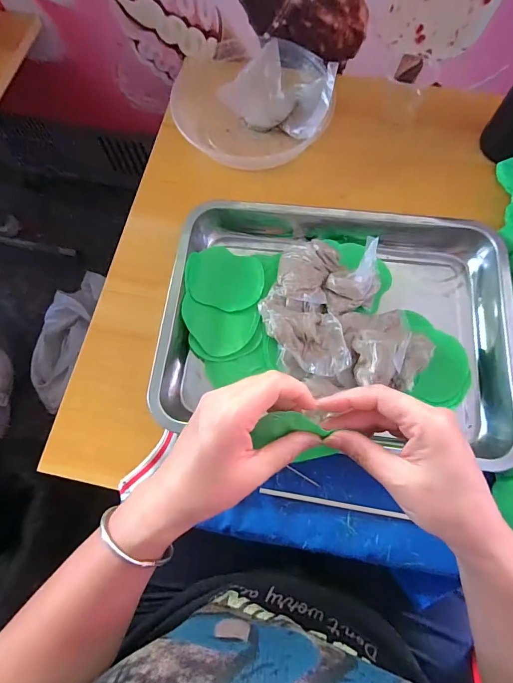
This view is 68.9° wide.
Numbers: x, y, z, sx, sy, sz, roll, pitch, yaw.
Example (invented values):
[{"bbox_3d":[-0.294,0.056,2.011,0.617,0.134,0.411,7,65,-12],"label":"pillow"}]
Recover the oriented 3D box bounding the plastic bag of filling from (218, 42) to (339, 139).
[{"bbox_3d":[0.031,-0.318,0.480,0.131,0.079,0.088,18,73,6],"label":"plastic bag of filling"}]

